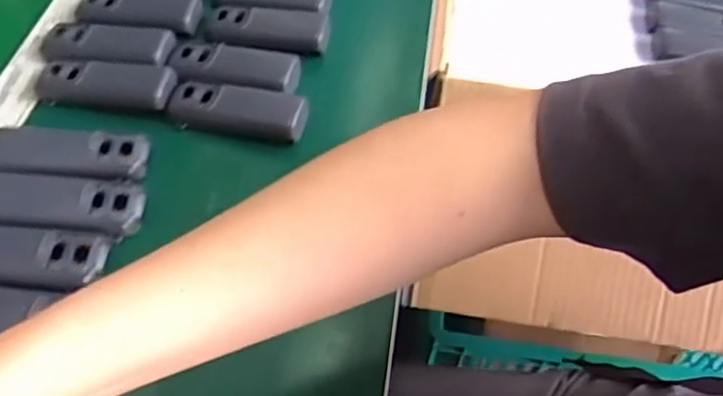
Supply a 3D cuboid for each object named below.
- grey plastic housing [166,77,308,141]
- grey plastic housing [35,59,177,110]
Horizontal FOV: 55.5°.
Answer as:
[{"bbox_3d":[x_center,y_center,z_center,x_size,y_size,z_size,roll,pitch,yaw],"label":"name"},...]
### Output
[{"bbox_3d":[-0.095,-0.066,0.537,0.106,0.025,0.039,11,50,5],"label":"grey plastic housing"},{"bbox_3d":[-0.202,-0.092,0.543,0.107,0.015,0.039,6,50,2],"label":"grey plastic housing"}]

